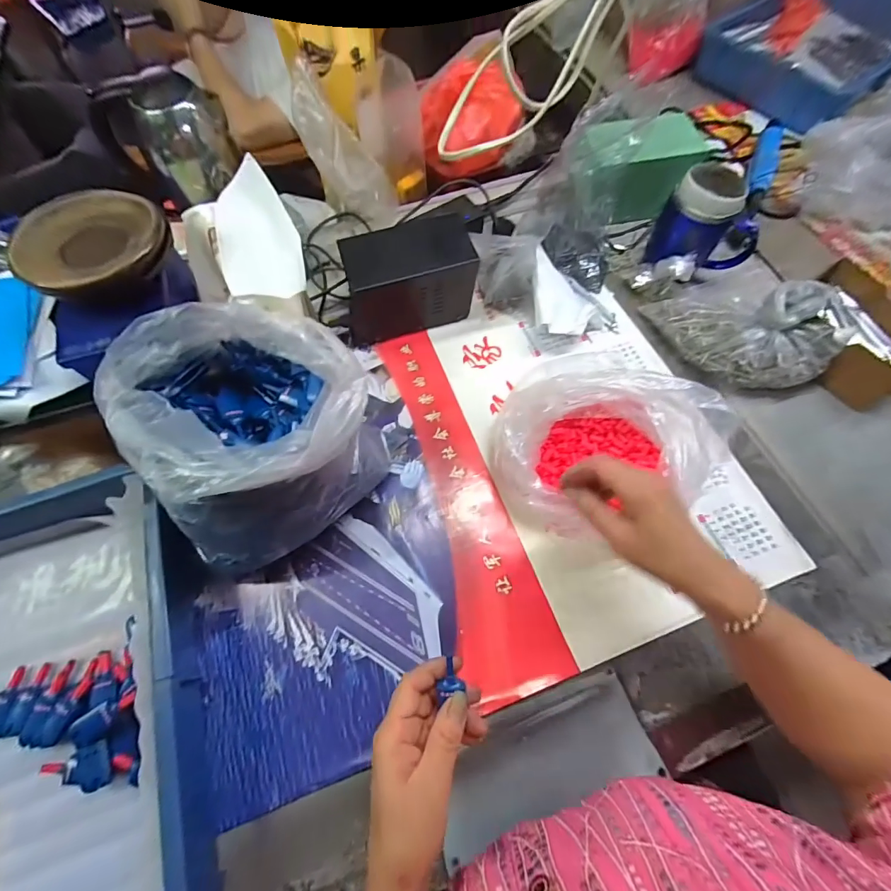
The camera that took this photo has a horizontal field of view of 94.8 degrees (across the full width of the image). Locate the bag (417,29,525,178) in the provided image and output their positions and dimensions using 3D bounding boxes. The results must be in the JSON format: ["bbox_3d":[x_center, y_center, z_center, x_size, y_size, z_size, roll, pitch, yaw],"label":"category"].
[{"bbox_3d":[0.042,-0.514,0.634,0.130,0.140,0.096,-24,68,-9],"label":"bag"}]

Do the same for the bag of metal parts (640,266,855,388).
[{"bbox_3d":[0.372,-0.155,0.517,0.119,0.087,0.201,-34,68,-13],"label":"bag of metal parts"}]

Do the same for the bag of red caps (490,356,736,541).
[{"bbox_3d":[0.179,0.004,0.443,0.248,0.081,0.198,21,68,12],"label":"bag of red caps"}]

